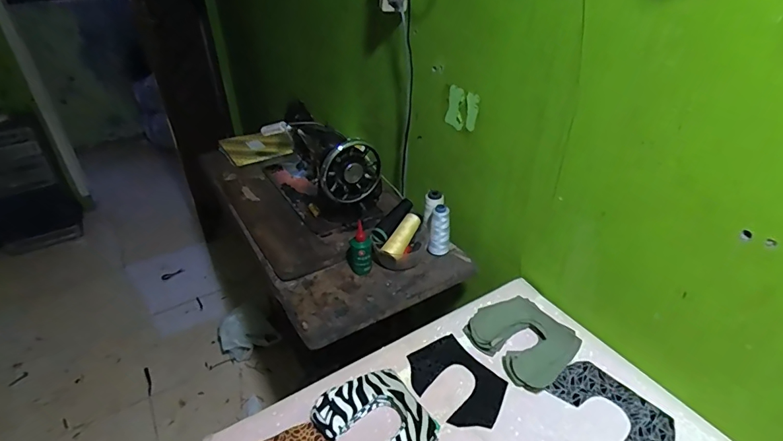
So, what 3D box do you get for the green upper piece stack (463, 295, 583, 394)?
[{"bbox_3d":[0.223,0.201,0.749,0.137,0.038,0.165,-24,41,-30],"label":"green upper piece stack"}]

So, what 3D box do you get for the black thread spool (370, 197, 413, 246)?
[{"bbox_3d":[0.002,-0.002,0.949,0.040,0.033,0.128,20,53,27],"label":"black thread spool"}]

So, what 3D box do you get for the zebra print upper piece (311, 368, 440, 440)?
[{"bbox_3d":[-0.018,0.290,0.628,0.136,0.035,0.155,-26,42,-32],"label":"zebra print upper piece"}]

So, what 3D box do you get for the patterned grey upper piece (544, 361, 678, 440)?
[{"bbox_3d":[0.304,0.296,0.636,0.174,0.008,0.171,-26,42,-32],"label":"patterned grey upper piece"}]

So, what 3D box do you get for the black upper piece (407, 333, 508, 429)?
[{"bbox_3d":[0.103,0.255,0.702,0.113,0.010,0.156,-30,48,-31],"label":"black upper piece"}]

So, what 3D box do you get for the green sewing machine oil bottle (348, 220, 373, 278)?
[{"bbox_3d":[-0.065,0.057,0.908,0.048,0.104,0.056,-8,35,-10],"label":"green sewing machine oil bottle"}]

